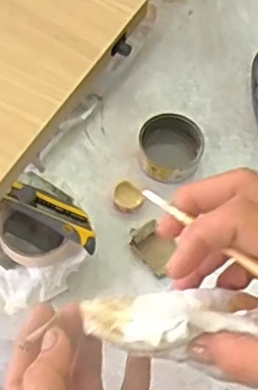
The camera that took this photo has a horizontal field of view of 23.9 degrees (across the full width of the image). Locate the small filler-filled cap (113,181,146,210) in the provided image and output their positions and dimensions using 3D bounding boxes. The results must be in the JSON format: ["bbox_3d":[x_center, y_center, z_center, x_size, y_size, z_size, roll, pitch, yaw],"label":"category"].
[{"bbox_3d":[-0.001,-0.001,0.795,0.036,0.017,0.045,-15,65,-10],"label":"small filler-filled cap"}]

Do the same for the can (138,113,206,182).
[{"bbox_3d":[0.055,-0.061,0.809,0.084,0.049,0.083,1,63,-2],"label":"can"}]

